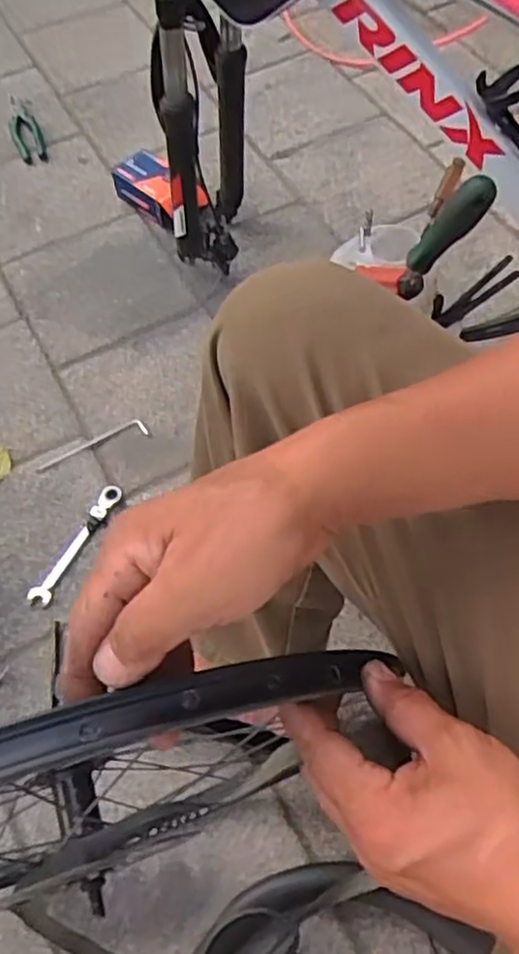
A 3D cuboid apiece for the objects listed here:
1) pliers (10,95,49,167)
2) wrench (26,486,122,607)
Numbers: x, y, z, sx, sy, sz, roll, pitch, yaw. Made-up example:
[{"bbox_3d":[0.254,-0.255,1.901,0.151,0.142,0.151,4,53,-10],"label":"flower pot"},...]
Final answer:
[{"bbox_3d":[-0.428,-0.632,1.317,0.050,0.022,0.191,-19,60,-8],"label":"pliers"},{"bbox_3d":[-0.226,0.081,0.901,0.027,0.015,0.171,25,64,16],"label":"wrench"}]

